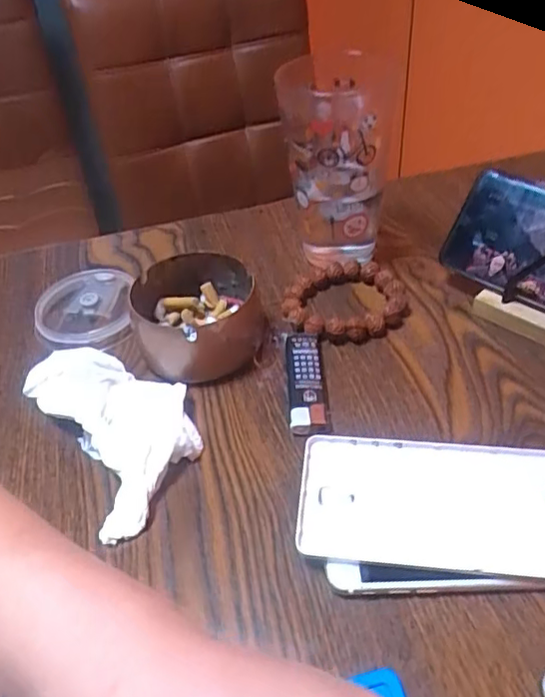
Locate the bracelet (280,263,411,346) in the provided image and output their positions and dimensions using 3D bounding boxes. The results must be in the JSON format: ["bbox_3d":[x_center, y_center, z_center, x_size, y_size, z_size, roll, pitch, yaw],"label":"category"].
[{"bbox_3d":[0.051,-0.035,0.419,0.086,0.015,0.077,-32,49,-25],"label":"bracelet"}]

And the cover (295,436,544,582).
[{"bbox_3d":[0.089,0.082,0.297,0.146,0.014,0.071,2,44,9],"label":"cover"}]

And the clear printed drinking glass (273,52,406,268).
[{"bbox_3d":[0.048,-0.139,0.431,0.076,0.150,0.085,-2,44,4],"label":"clear printed drinking glass"}]

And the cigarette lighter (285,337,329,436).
[{"bbox_3d":[0.021,0.023,0.369,0.023,0.012,0.084,-4,43,3],"label":"cigarette lighter"}]

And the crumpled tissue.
[{"bbox_3d":[-0.095,0.043,0.354,0.075,0.020,0.142,-29,48,-22],"label":"crumpled tissue"}]

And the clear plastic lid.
[{"bbox_3d":[-0.142,-0.029,0.438,0.069,0.017,0.076,-11,44,-4],"label":"clear plastic lid"}]

